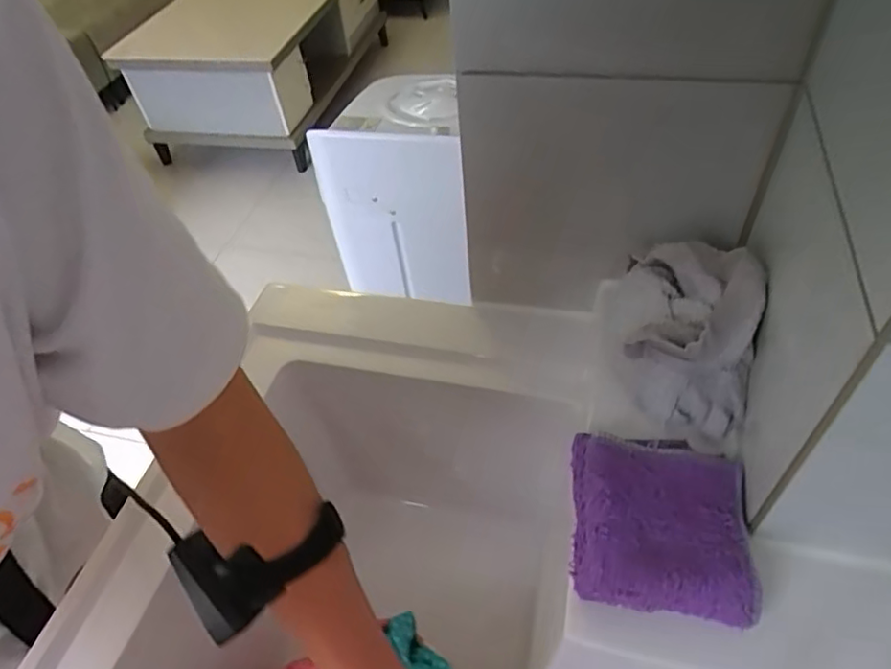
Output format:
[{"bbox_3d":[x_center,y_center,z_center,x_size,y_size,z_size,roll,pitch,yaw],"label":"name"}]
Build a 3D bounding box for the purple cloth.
[{"bbox_3d":[0.126,0.107,0.354,0.096,0.024,0.105,4,49,10],"label":"purple cloth"}]

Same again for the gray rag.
[{"bbox_3d":[0.156,0.009,0.407,0.091,0.107,0.115,5,49,10],"label":"gray rag"}]

